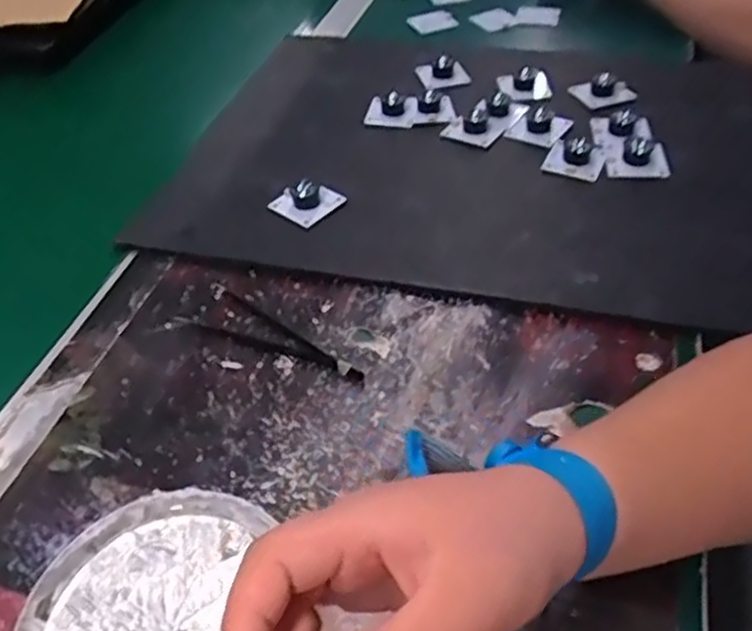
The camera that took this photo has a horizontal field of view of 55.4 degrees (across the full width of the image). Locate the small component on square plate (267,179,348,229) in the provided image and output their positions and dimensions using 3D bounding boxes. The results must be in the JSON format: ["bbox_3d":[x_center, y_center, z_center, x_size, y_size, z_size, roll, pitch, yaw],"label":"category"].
[{"bbox_3d":[-0.052,-0.090,0.535,0.044,0.021,0.040,30,54,30],"label":"small component on square plate"}]

